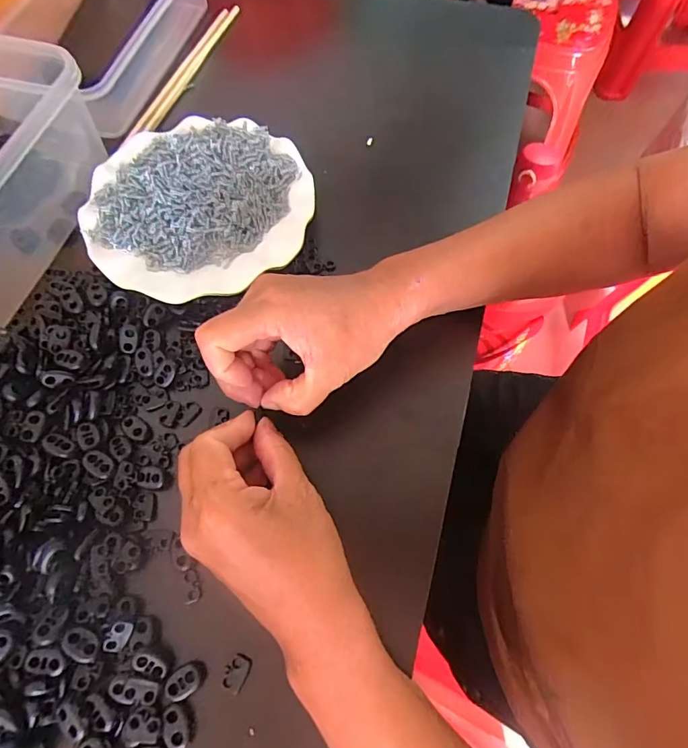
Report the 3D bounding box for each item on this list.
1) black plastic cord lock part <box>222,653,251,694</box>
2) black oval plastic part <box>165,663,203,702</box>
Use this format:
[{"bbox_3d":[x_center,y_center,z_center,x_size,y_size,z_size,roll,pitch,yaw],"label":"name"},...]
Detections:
[{"bbox_3d":[-0.061,0.168,0.262,0.013,0.004,0.018,21,69,10],"label":"black plastic cord lock part"},{"bbox_3d":[-0.090,0.172,0.259,0.020,0.006,0.014,-34,70,-13],"label":"black oval plastic part"}]

